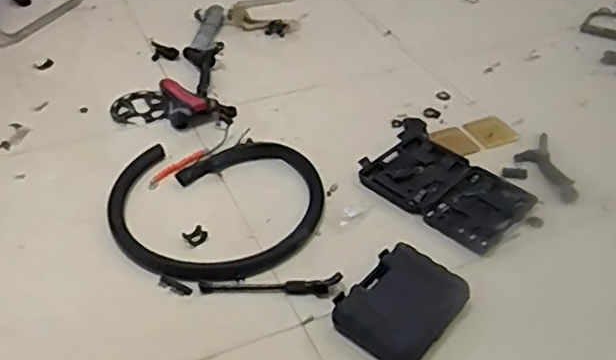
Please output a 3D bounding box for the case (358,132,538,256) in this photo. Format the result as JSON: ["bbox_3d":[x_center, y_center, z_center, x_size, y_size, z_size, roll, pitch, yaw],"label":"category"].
[{"bbox_3d":[0.339,0.016,1.545,0.368,0.028,0.263,32,50,31],"label":"case"}]

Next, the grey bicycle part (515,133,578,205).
[{"bbox_3d":[0.592,-0.021,1.591,0.098,0.051,0.213,-6,41,-7],"label":"grey bicycle part"}]

